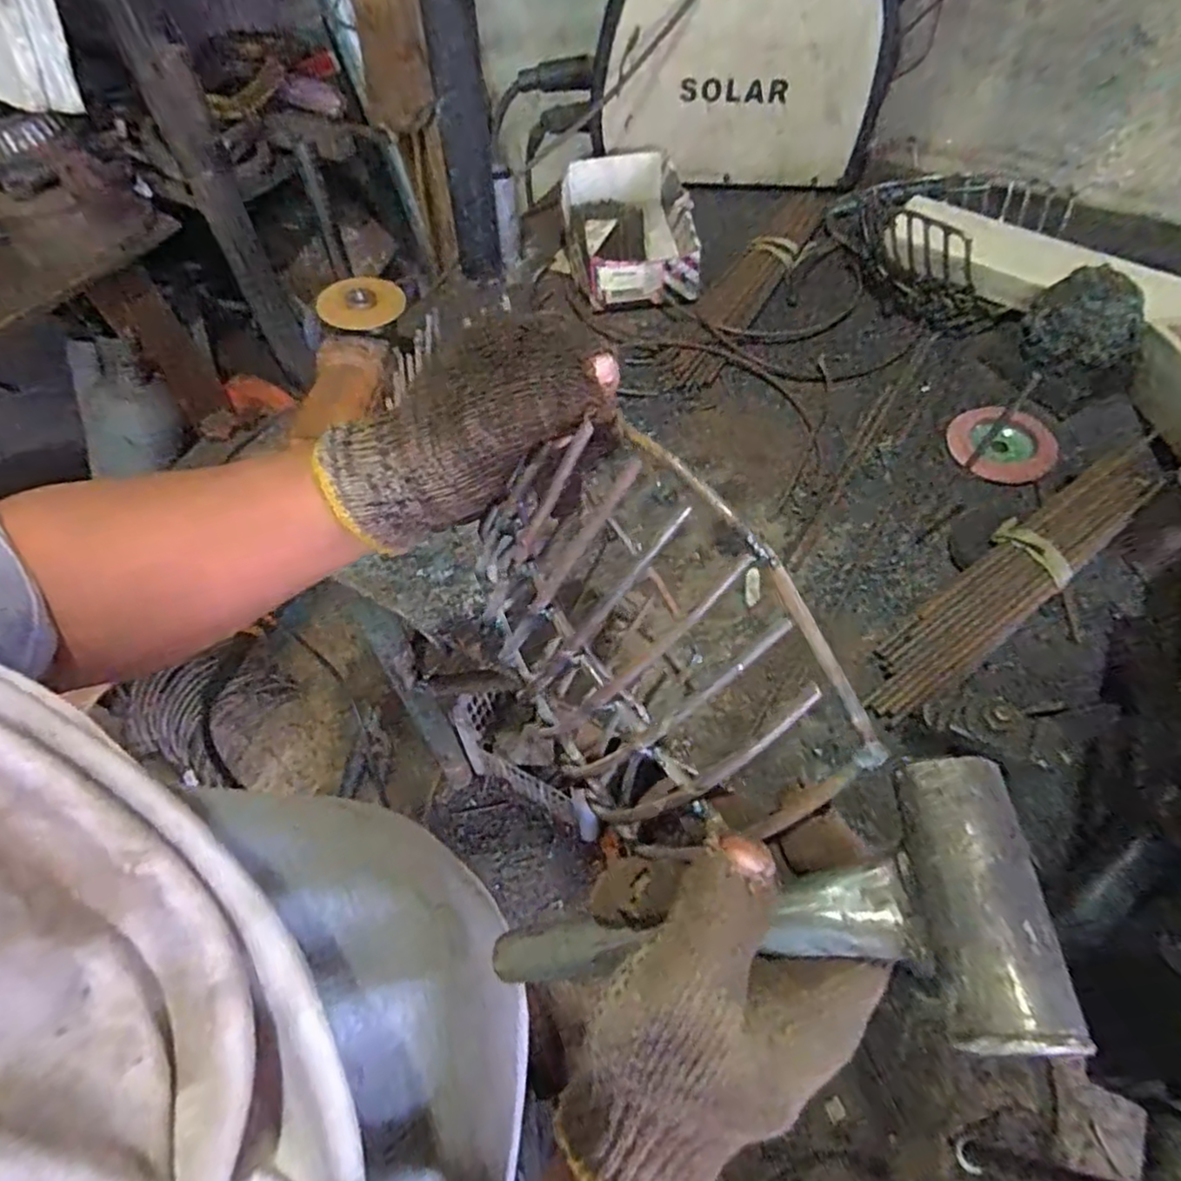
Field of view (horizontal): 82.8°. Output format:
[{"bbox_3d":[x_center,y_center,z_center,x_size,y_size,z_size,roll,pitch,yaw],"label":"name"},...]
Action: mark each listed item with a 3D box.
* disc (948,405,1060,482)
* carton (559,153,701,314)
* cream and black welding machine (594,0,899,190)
[{"bbox_3d":[0.392,-0.140,0.639,0.089,0.014,0.083,-2,57,3],"label":"disc"},{"bbox_3d":[0.045,-0.444,0.821,0.145,0.062,0.242,-5,57,0],"label":"carton"},{"bbox_3d":[0.187,-0.639,0.823,0.356,0.218,0.105,3,57,6],"label":"cream and black welding machine"}]

